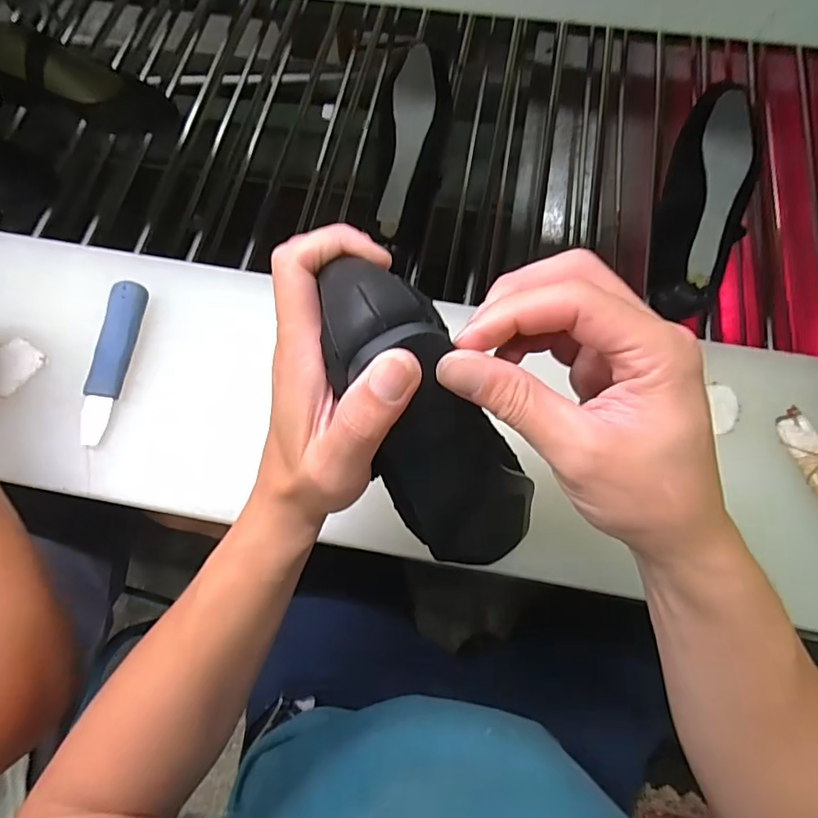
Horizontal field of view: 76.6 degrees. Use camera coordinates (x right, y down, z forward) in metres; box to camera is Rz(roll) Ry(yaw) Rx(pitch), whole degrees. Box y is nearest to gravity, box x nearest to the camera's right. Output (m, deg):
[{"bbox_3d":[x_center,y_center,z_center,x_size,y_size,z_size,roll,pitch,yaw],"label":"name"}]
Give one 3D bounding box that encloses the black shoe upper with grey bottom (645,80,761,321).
[{"bbox_3d":[0.318,-0.217,0.561,0.075,0.058,0.249,14,87,6],"label":"black shoe upper with grey bottom"}]

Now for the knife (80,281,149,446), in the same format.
[{"bbox_3d":[-0.272,-0.047,0.471,0.028,0.015,0.156,4,70,2],"label":"knife"}]

